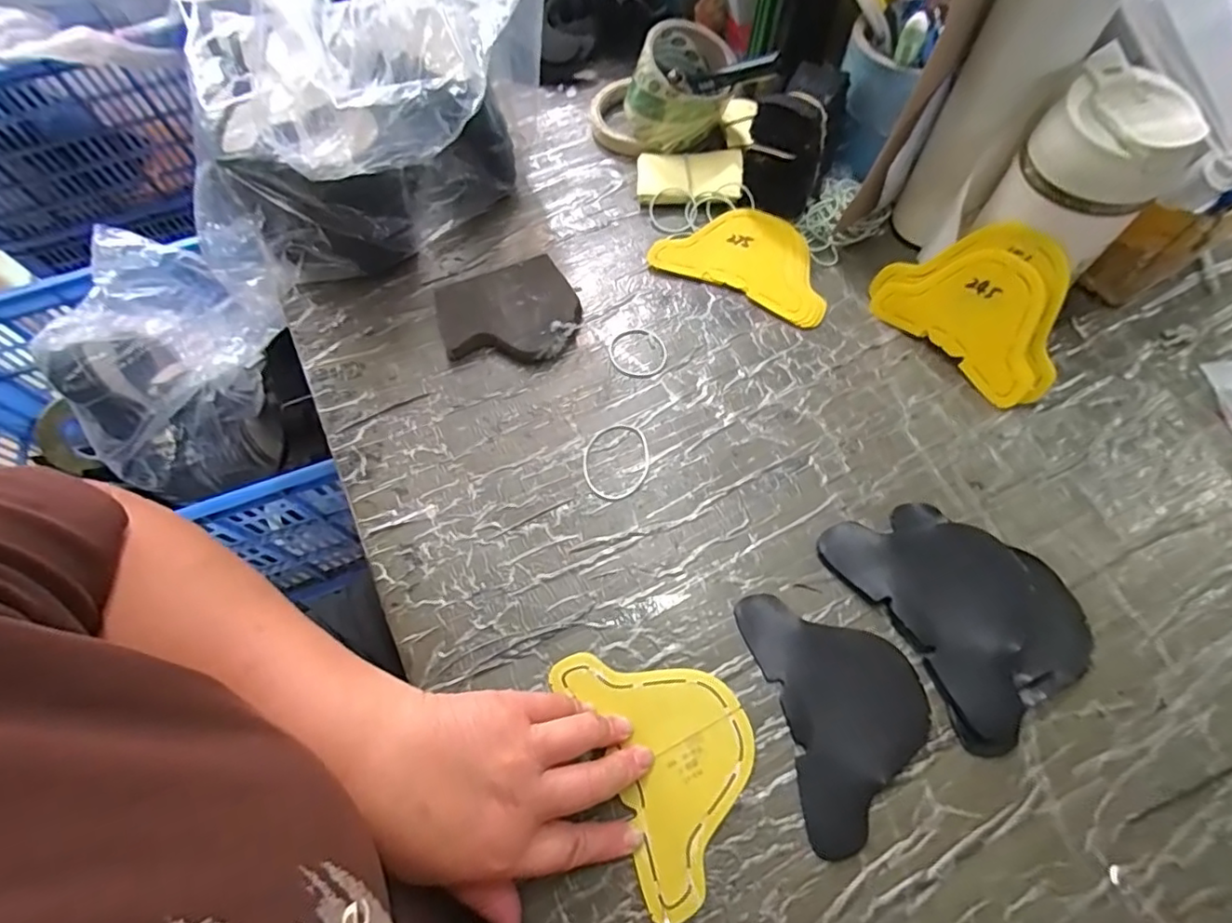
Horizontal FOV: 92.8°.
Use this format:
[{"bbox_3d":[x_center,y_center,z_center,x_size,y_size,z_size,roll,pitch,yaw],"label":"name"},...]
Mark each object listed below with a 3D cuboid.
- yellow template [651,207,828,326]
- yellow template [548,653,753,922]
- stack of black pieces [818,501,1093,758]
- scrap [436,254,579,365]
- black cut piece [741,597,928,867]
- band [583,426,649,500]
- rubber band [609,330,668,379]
[{"bbox_3d":[0.113,-0.174,0.497,0.148,0.012,0.088,26,68,15],"label":"yellow template"},{"bbox_3d":[0.032,0.165,0.337,0.090,0.004,0.139,-25,65,-10],"label":"yellow template"},{"bbox_3d":[0.219,0.084,0.367,0.111,0.020,0.146,-28,66,-10],"label":"stack of black pieces"},{"bbox_3d":[-0.084,-0.115,0.469,0.105,0.020,0.091,-21,65,-7],"label":"scrap"},{"bbox_3d":[0.138,0.144,0.351,0.090,0.006,0.138,-14,64,-3],"label":"black cut piece"},{"bbox_3d":[0.000,-0.001,0.422,0.047,0.004,0.059,-4,64,1],"label":"band"},{"bbox_3d":[0.017,-0.086,0.464,0.045,0.004,0.048,-1,64,3],"label":"rubber band"}]

